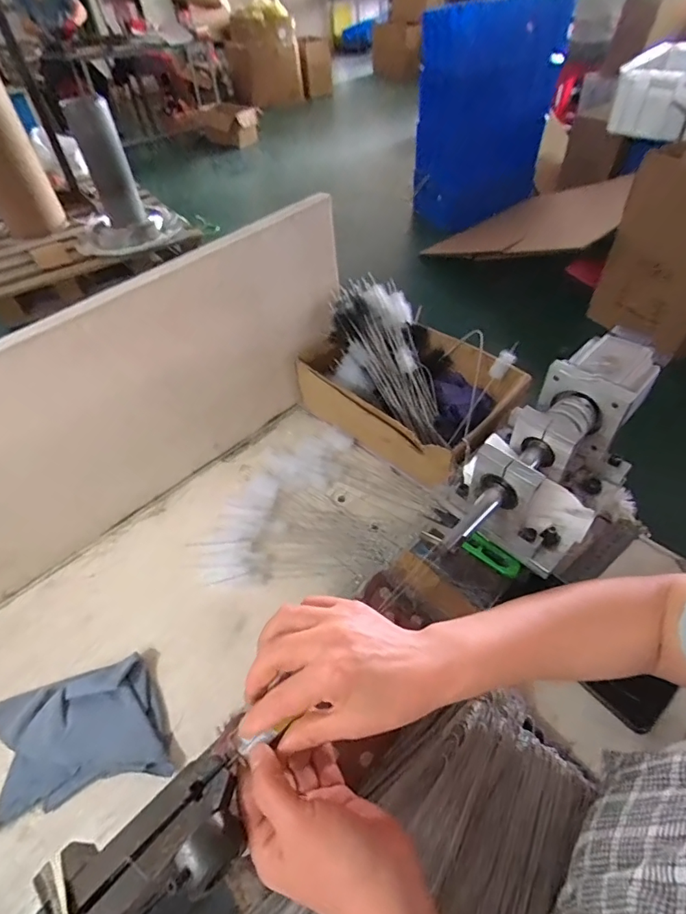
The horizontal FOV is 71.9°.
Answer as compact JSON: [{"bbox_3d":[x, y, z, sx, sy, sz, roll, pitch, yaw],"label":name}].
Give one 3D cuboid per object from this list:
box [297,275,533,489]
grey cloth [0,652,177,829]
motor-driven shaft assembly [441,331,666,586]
[{"bbox_3d":[0.092,-0.110,0.668,0.289,0.144,0.198,35,59,29],"label":"box"},{"bbox_3d":[-0.252,0.267,0.453,0.155,0.026,0.111,-16,50,-11],"label":"grey cloth"},{"bbox_3d":[0.211,0.005,0.494,0.139,0.133,0.318,29,56,26],"label":"motor-driven shaft assembly"}]

